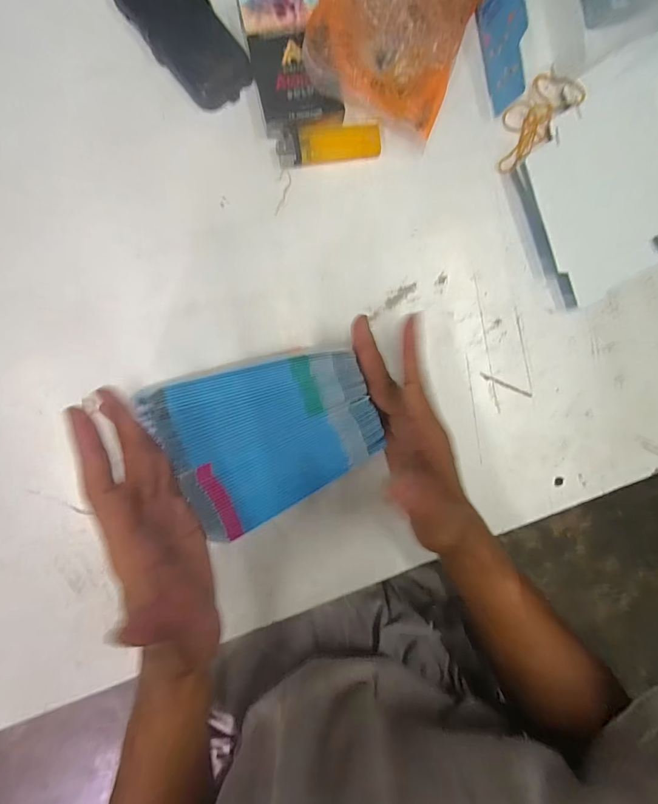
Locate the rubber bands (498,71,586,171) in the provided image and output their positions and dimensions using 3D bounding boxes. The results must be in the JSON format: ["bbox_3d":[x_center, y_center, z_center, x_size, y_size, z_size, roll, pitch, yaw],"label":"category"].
[{"bbox_3d":[0.169,-0.233,0.319,0.041,0.012,0.086,42,91,-9],"label":"rubber bands"}]

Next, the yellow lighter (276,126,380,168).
[{"bbox_3d":[0.000,-0.202,0.302,0.081,0.008,0.023,-8,97,-5],"label":"yellow lighter"}]

